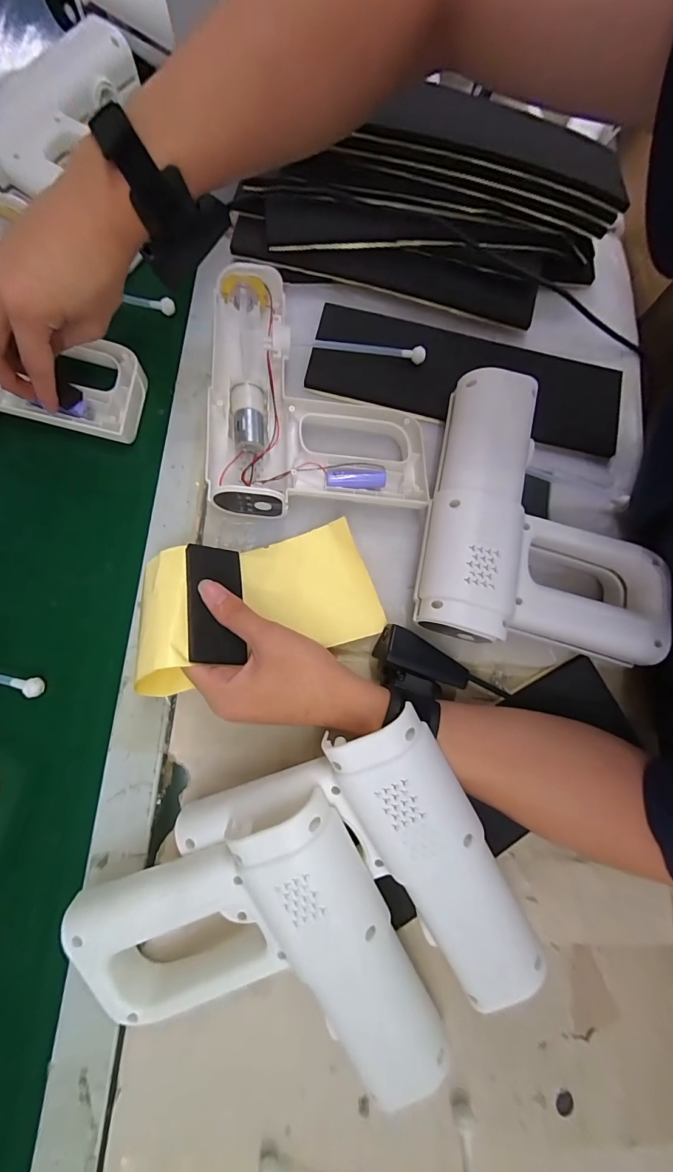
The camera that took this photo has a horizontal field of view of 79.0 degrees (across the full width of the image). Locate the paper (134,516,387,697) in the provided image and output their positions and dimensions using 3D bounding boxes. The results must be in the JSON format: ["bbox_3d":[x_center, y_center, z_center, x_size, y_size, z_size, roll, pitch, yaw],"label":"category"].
[{"bbox_3d":[-0.059,0.009,0.312,0.178,0.026,0.102,-13,67,-19],"label":"paper"}]

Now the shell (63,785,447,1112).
[{"bbox_3d":[-0.049,0.249,0.270,0.179,0.045,0.200,-23,98,6],"label":"shell"}]

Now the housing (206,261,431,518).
[{"bbox_3d":[-0.014,-0.169,0.353,0.192,0.044,0.214,-5,78,-4],"label":"housing"}]

